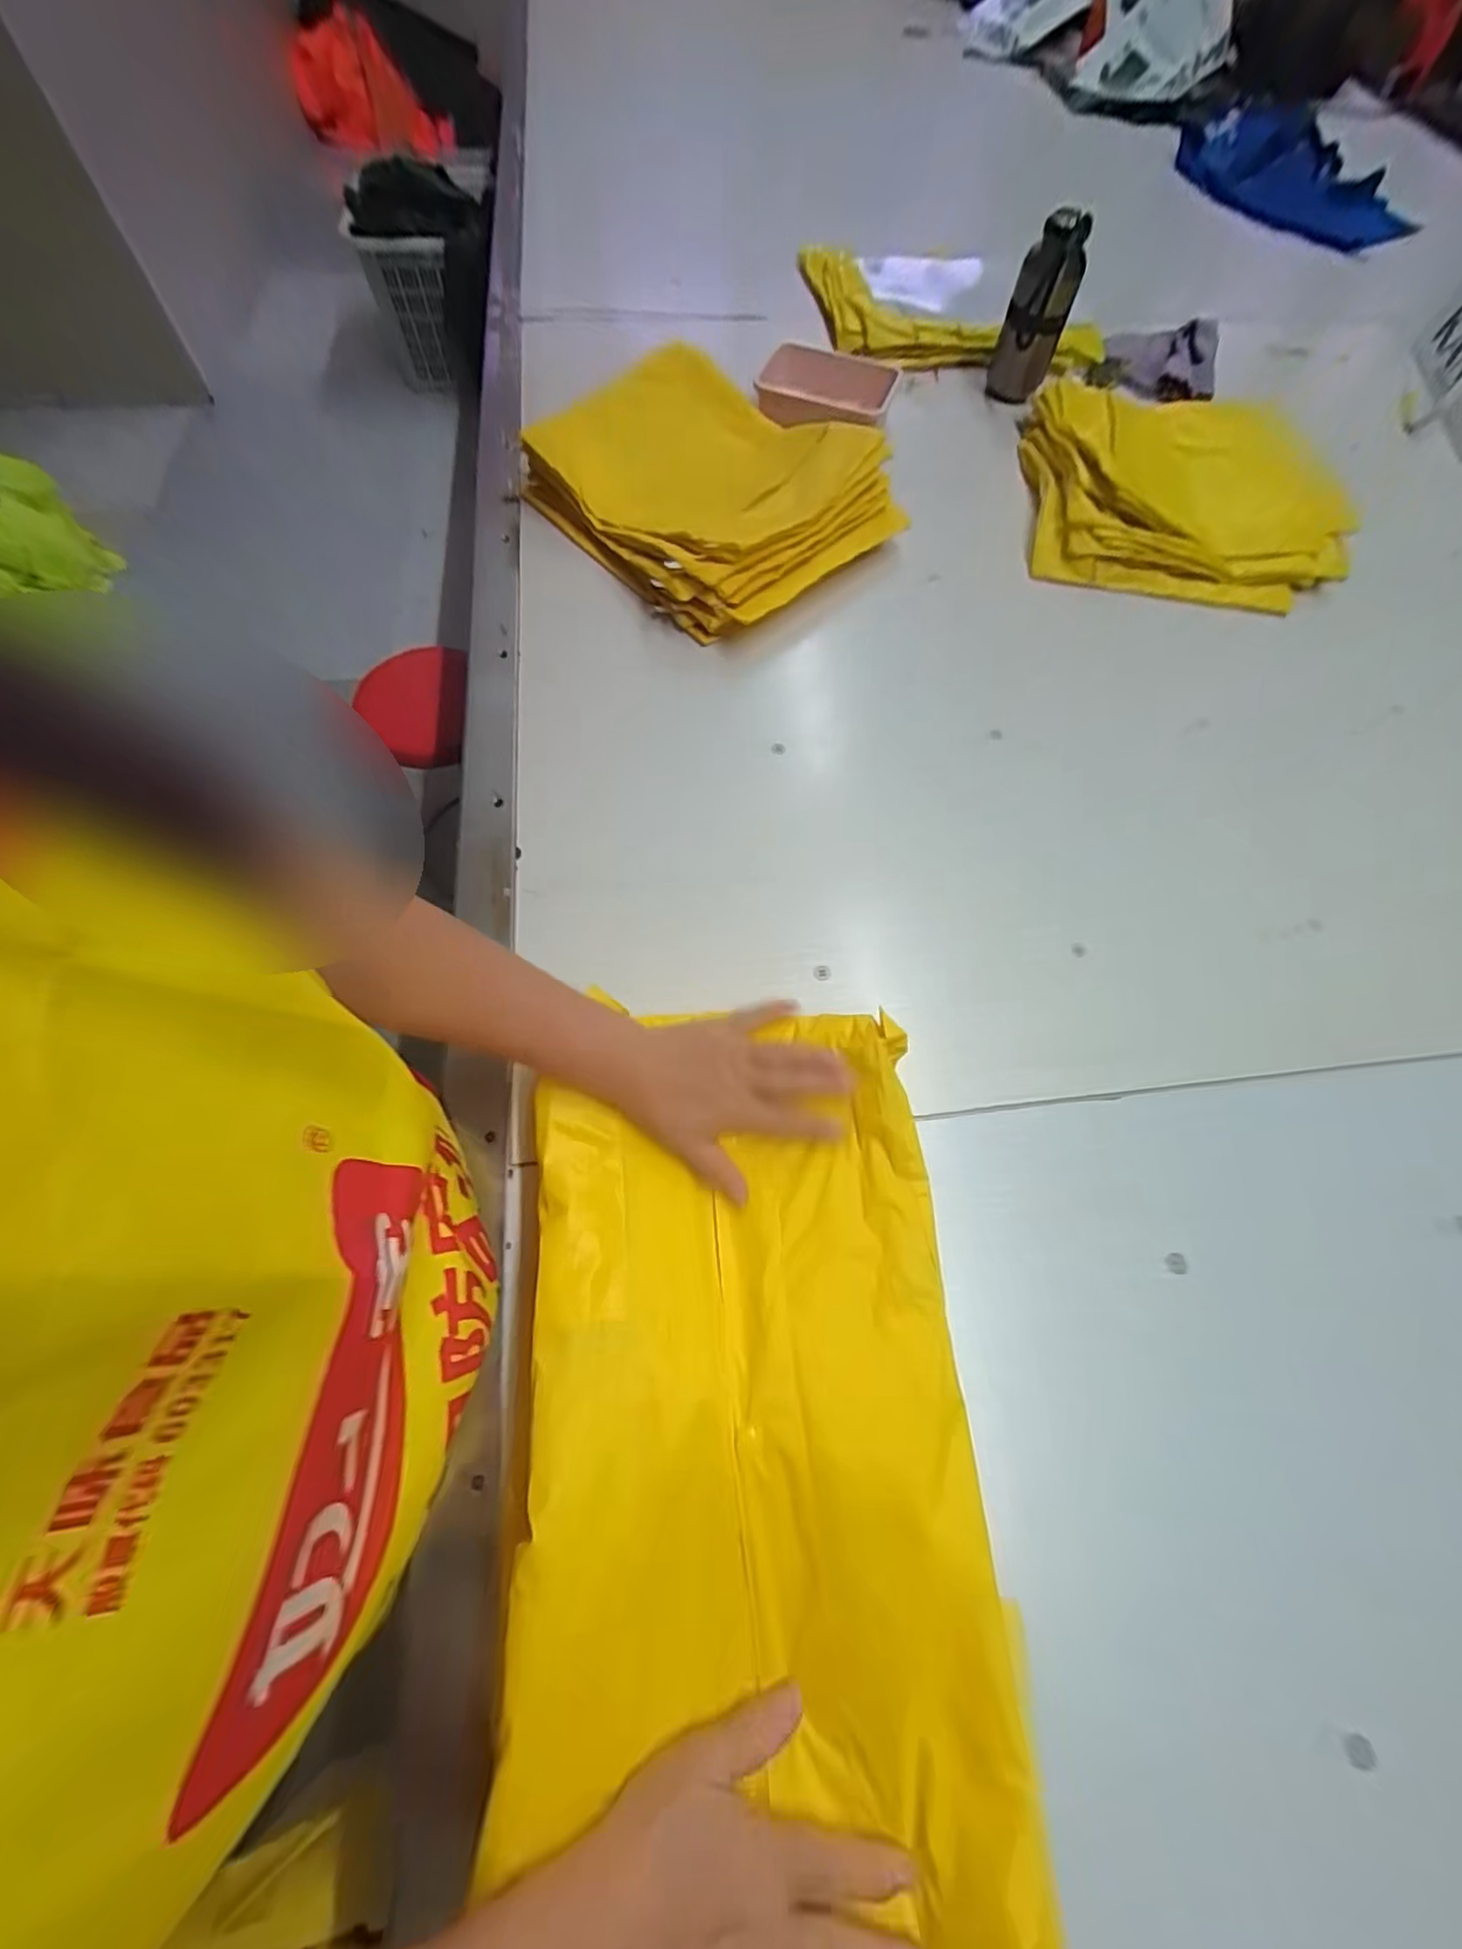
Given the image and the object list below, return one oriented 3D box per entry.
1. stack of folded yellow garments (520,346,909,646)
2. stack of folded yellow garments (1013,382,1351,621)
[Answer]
[{"bbox_3d":[-0.020,-0.556,0.712,0.320,0.083,0.355,-41,73,-18],"label":"stack of folded yellow garments"},{"bbox_3d":[0.554,-0.617,0.780,0.382,0.046,0.408,7,65,2],"label":"stack of folded yellow garments"}]

